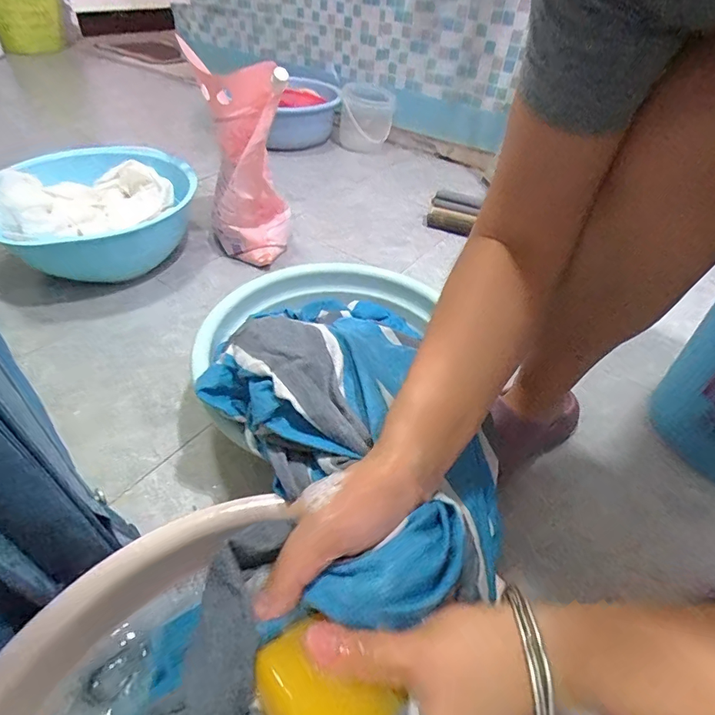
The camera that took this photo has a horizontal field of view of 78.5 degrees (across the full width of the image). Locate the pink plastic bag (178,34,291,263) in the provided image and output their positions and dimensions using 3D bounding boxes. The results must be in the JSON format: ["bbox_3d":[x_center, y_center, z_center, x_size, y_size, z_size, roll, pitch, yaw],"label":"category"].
[{"bbox_3d":[-0.192,-0.323,0.768,0.130,0.306,0.135,-11,46,-16],"label":"pink plastic bag"}]

